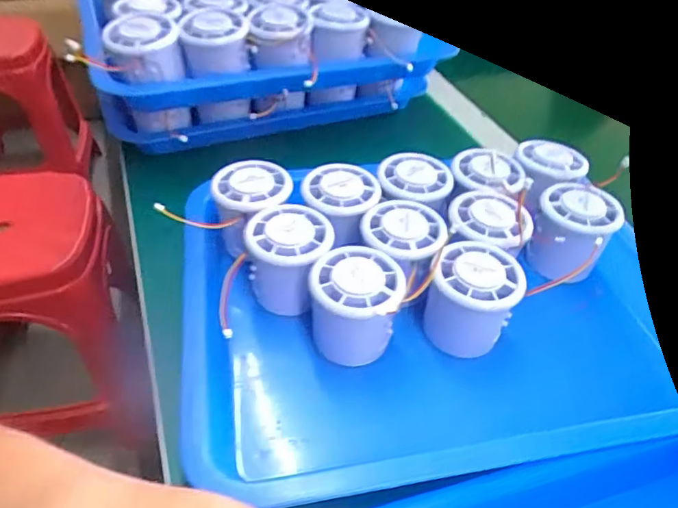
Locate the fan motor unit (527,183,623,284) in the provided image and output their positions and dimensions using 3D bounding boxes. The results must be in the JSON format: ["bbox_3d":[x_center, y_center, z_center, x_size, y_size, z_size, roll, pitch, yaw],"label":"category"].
[{"bbox_3d":[0.168,-0.016,0.378,0.055,0.047,0.063,26,46,20],"label":"fan motor unit"}]

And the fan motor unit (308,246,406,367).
[{"bbox_3d":[0.009,0.034,0.321,0.053,0.057,0.049,3,43,-3],"label":"fan motor unit"}]

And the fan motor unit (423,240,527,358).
[{"bbox_3d":[0.083,0.031,0.329,0.051,0.057,0.053,3,43,-3],"label":"fan motor unit"}]

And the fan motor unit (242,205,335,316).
[{"bbox_3d":[-0.033,0.004,0.350,0.056,0.055,0.051,21,45,15],"label":"fan motor unit"}]

